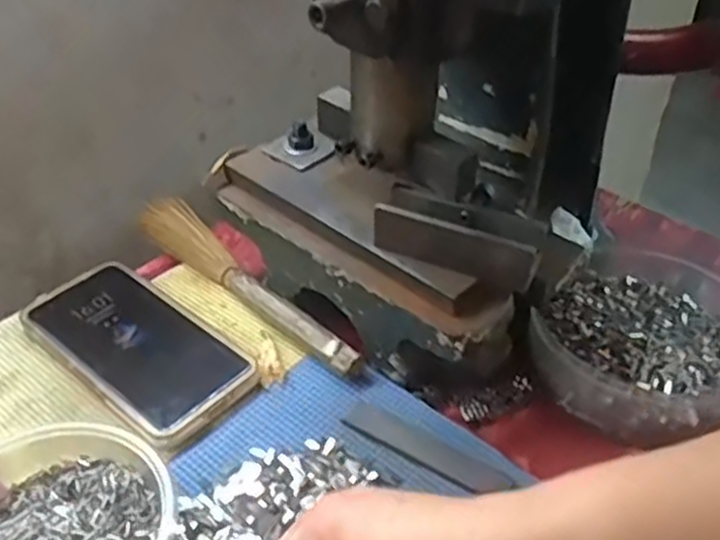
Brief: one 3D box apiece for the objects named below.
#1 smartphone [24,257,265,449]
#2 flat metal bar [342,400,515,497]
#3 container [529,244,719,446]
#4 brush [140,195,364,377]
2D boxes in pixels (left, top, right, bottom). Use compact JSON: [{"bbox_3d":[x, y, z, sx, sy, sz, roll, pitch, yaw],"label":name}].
[{"bbox_3d":[-0.139,0.044,0.462,0.157,0.009,0.077,30,47,31],"label":"smartphone"},{"bbox_3d":[0.036,0.098,0.409,0.097,0.004,0.021,24,44,26],"label":"flat metal bar"},{"bbox_3d":[0.183,0.038,0.463,0.126,0.042,0.156,27,46,29],"label":"container"},{"bbox_3d":[-0.083,0.005,0.507,0.038,0.019,0.229,-27,47,-30],"label":"brush"}]

